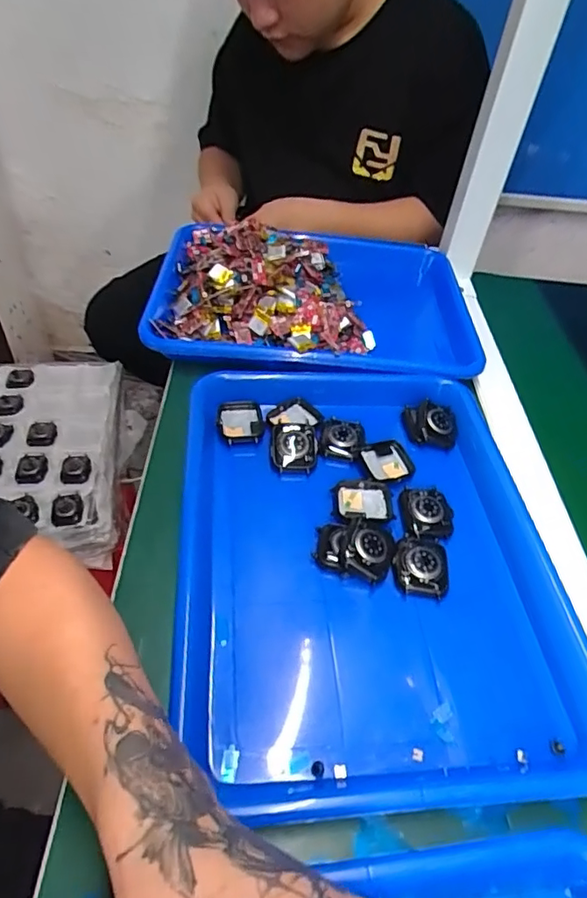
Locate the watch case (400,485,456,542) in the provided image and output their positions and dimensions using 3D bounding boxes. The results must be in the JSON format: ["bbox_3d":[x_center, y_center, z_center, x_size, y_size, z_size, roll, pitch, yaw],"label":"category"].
[{"bbox_3d":[0.103,0.048,0.410,0.039,0.008,0.048,0,47,-6],"label":"watch case"}]

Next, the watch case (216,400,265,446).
[{"bbox_3d":[-0.046,-0.024,0.461,0.039,0.010,0.045,-6,48,-11],"label":"watch case"}]

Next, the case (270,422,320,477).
[{"bbox_3d":[0.000,-0.001,0.441,0.037,0.012,0.044,-3,73,-2],"label":"case"}]

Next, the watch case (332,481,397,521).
[{"bbox_3d":[0.054,0.040,0.411,0.045,0.008,0.038,-2,47,-7],"label":"watch case"}]

